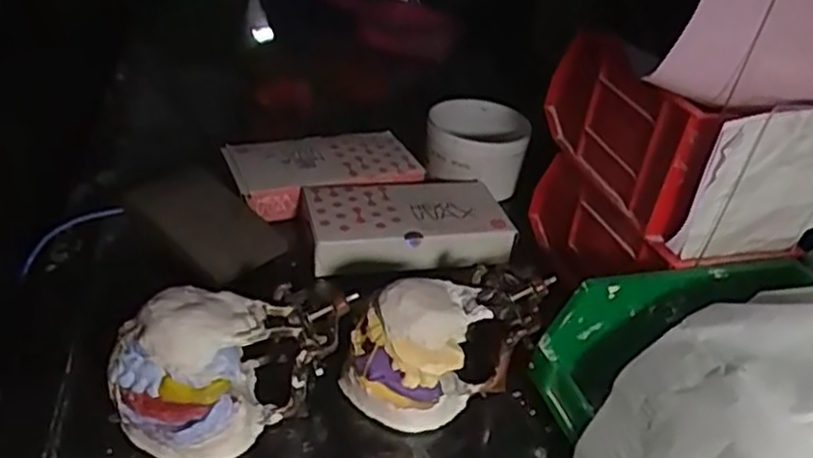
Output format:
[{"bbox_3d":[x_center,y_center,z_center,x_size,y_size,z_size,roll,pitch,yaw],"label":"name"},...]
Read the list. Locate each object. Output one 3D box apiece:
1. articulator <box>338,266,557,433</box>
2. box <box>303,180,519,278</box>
[{"bbox_3d":[0.026,0.066,0.434,0.117,0.068,0.058,-14,38,-30],"label":"articulator"},{"bbox_3d":[0.000,-0.004,0.570,0.147,0.032,0.085,-3,33,-15],"label":"box"}]

